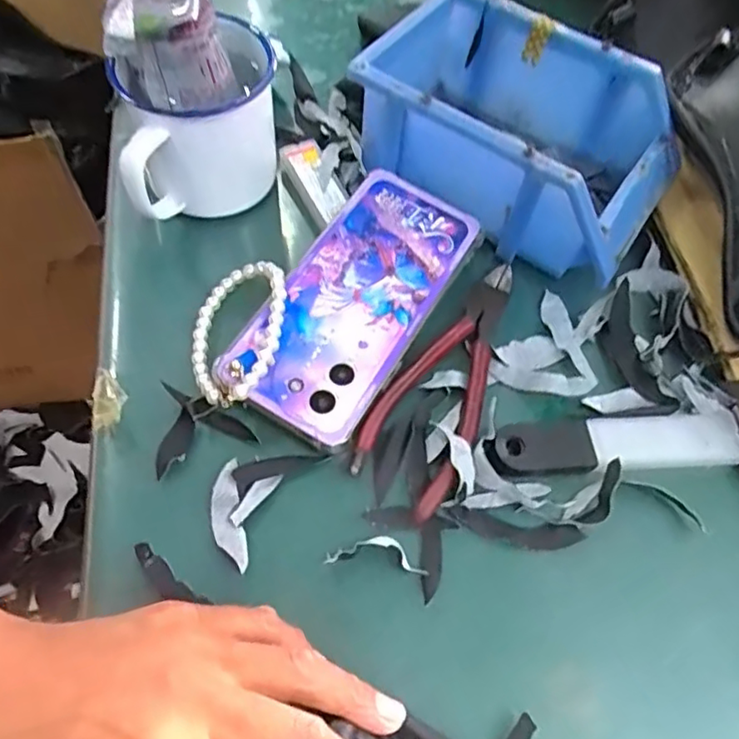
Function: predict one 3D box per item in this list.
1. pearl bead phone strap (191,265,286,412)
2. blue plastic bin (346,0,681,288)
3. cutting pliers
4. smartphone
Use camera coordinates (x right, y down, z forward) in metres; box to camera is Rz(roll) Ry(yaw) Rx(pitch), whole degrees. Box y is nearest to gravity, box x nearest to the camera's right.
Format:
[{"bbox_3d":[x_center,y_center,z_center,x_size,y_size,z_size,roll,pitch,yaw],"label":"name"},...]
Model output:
[{"bbox_3d":[-0.071,-0.021,0.329,0.052,0.010,0.088,0,61,23],"label":"pearl bead phone strap"},{"bbox_3d":[0.092,-0.145,0.374,0.178,0.066,0.122,34,65,16],"label":"blue plastic bin"},{"bbox_3d":[0.041,0.001,0.330,0.051,0.007,0.157,23,61,9],"label":"cutting pliers"},{"bbox_3d":[-0.005,-0.040,0.339,0.074,0.005,0.164,32,66,7],"label":"smartphone"}]

